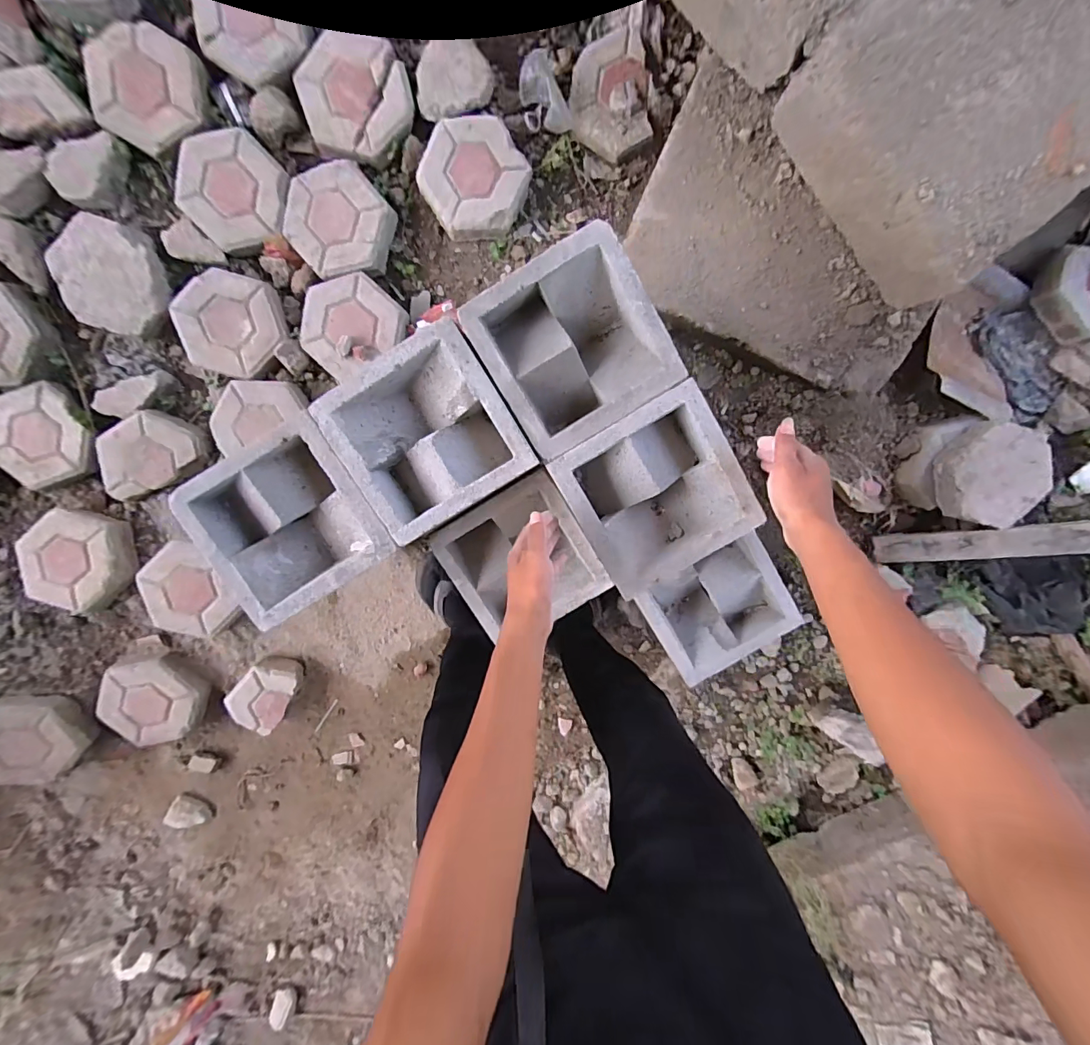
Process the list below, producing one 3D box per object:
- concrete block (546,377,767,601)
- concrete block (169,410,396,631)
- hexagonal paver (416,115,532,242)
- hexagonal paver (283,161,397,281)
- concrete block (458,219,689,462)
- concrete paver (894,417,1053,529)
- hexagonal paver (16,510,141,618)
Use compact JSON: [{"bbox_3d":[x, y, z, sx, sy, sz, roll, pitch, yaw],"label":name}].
[{"bbox_3d":[0.135,-0.038,0.585,0.200,0.069,0.207,-31,98,2],"label":"concrete block"},{"bbox_3d":[-0.315,-0.003,0.582,0.198,0.066,0.201,-32,98,3],"label":"concrete block"},{"bbox_3d":[-0.142,-0.687,0.930,0.202,0.058,0.214,-33,98,6],"label":"hexagonal paver"},{"bbox_3d":[-0.414,-0.605,0.943,0.198,0.047,0.217,-42,97,7],"label":"hexagonal paver"},{"bbox_3d":[0.030,-0.212,0.558,0.196,0.067,0.208,-31,98,2],"label":"concrete block"},{"bbox_3d":[0.899,-0.108,0.976,0.256,0.116,0.204,11,100,-2],"label":"concrete paver"},{"bbox_3d":[-0.992,0.080,0.978,0.211,0.055,0.207,1,100,1],"label":"hexagonal paver"}]

